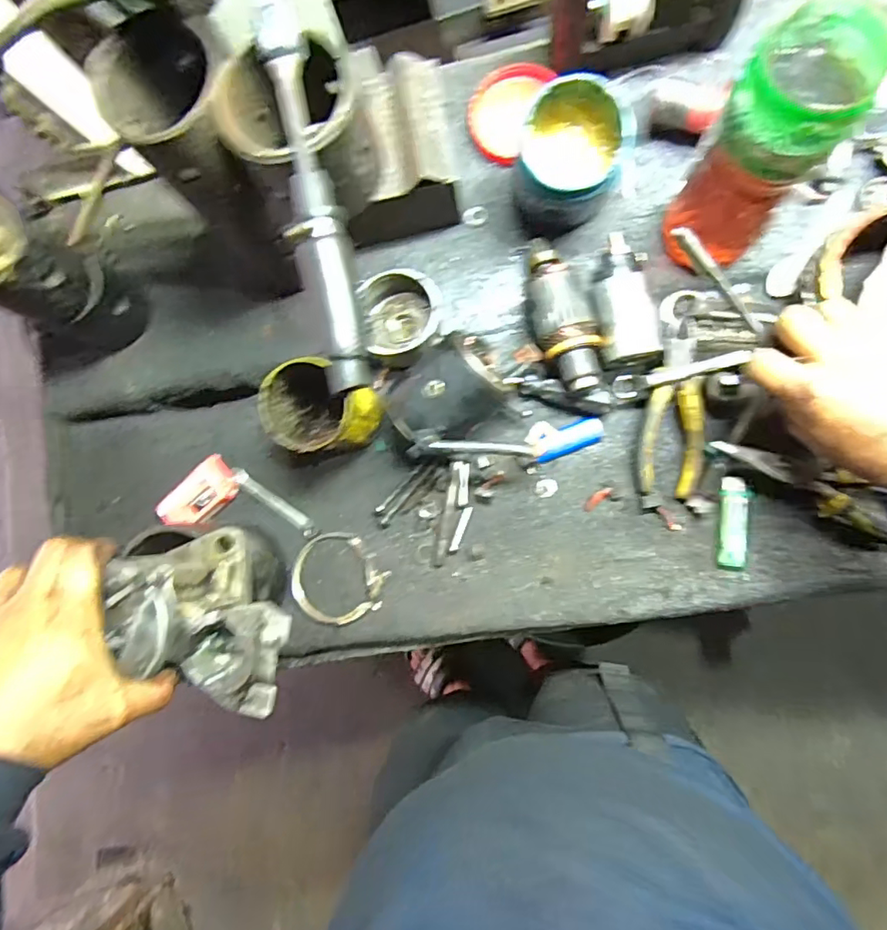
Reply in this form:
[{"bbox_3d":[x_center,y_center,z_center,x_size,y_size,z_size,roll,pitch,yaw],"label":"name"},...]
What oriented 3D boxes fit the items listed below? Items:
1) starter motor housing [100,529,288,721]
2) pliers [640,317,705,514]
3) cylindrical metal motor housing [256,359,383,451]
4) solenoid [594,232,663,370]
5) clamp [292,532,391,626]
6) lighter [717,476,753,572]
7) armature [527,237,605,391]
[{"bbox_3d":[-0.169,0.102,0.394,0.160,0.084,0.082,40,91,10],"label":"starter motor housing"},{"bbox_3d":[0.208,-0.042,0.500,0.050,0.017,0.166,2,103,8],"label":"pliers"},{"bbox_3d":[-0.105,-0.041,0.505,0.076,0.119,0.068,9,86,9],"label":"cylindrical metal motor housing"},{"bbox_3d":[0.162,-0.142,0.500,0.049,0.039,0.120,-7,83,7],"label":"solenoid"},{"bbox_3d":[-0.104,0.111,0.544,0.084,0.020,0.094,-43,80,2],"label":"clamp"},{"bbox_3d":[0.261,0.053,0.497,0.024,0.007,0.082,5,85,9],"label":"lighter"},{"bbox_3d":[0.107,-0.137,0.505,0.052,0.049,0.145,-16,82,6],"label":"armature"}]

